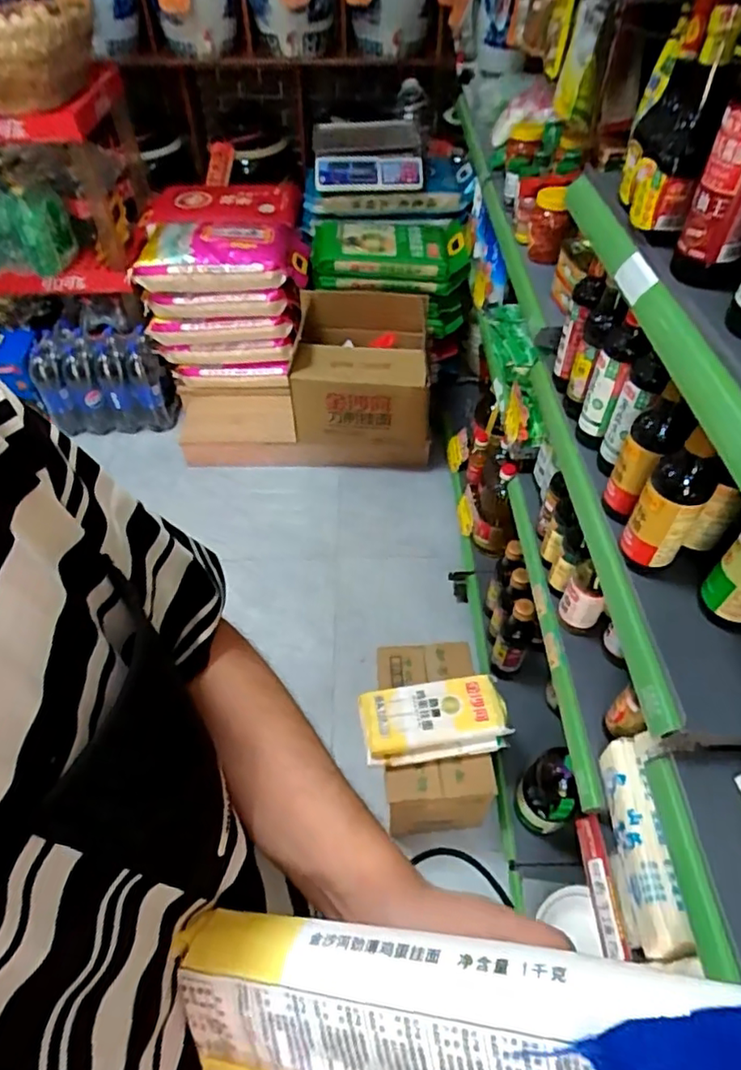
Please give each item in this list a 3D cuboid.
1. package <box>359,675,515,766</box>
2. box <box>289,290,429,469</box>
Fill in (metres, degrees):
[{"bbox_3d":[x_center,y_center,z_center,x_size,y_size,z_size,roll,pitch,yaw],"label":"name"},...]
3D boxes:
[{"bbox_3d":[0.124,0.356,1.126,0.277,0.058,0.140,-6,51,-5],"label":"package"},{"bbox_3d":[-0.019,-0.468,1.852,0.431,0.475,0.273,7,51,5],"label":"box"}]

